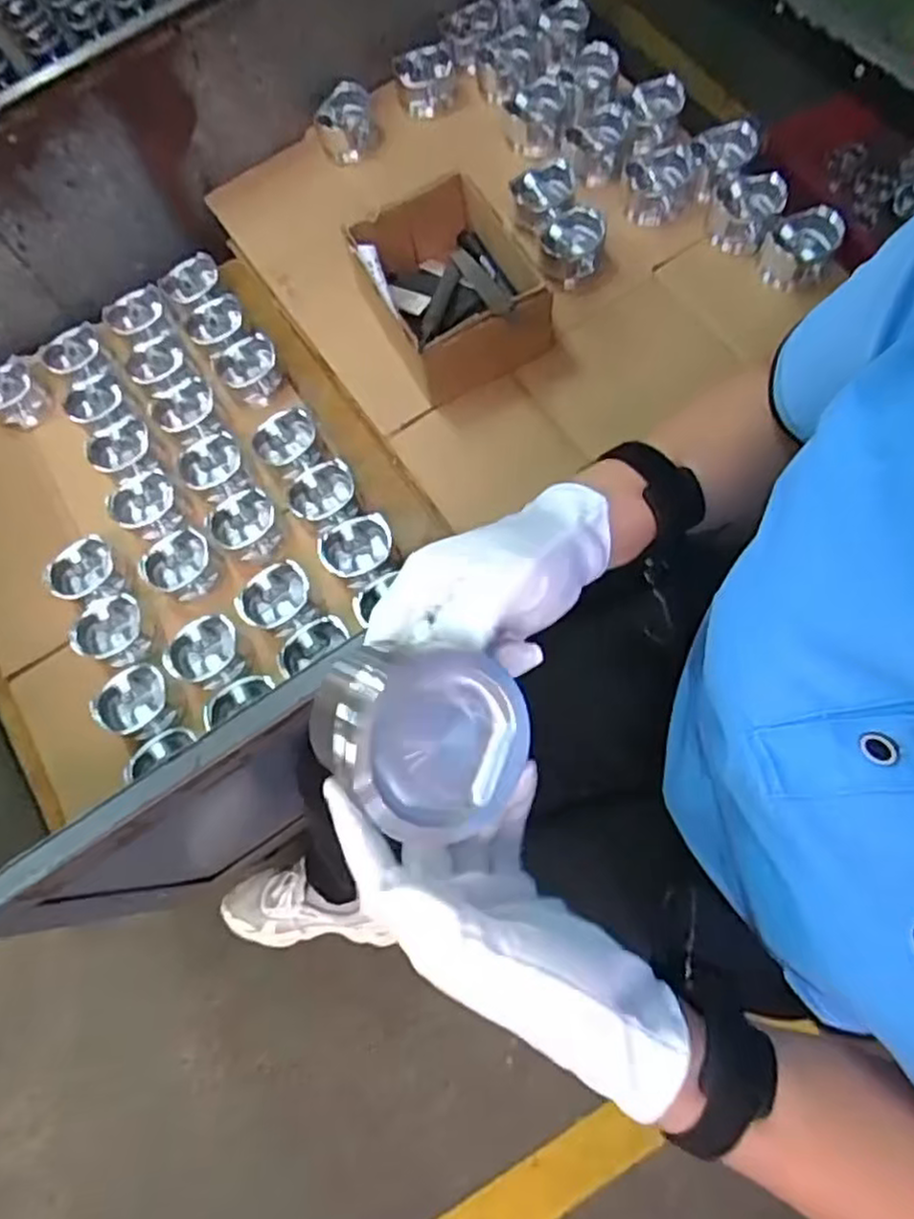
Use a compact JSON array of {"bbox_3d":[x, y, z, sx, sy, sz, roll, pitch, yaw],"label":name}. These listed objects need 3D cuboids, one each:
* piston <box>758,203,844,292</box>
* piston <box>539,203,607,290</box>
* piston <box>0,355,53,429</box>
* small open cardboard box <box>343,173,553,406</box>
[{"bbox_3d":[0.367,-0.388,0.767,0.065,0.069,0.066,-1,72,4],"label":"piston"},{"bbox_3d":[0.128,-0.411,0.797,0.071,0.043,0.083,-2,72,4],"label":"piston"},{"bbox_3d":[-0.559,-0.273,0.898,0.073,0.044,0.081,38,79,15],"label":"piston"},{"bbox_3d":[-0.005,-0.349,0.767,0.164,0.109,0.200,-31,72,-6],"label":"small open cardboard box"}]

